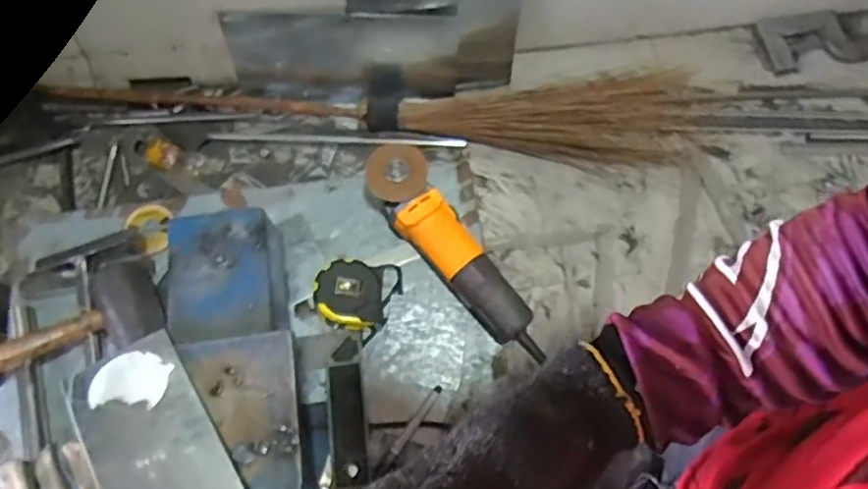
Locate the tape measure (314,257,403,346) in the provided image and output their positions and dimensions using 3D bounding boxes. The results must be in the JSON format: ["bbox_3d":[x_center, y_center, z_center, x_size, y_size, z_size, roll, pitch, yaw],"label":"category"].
[{"bbox_3d":[-0.093,0.056,0.799,0.089,0.051,0.102,25,71,9],"label":"tape measure"}]

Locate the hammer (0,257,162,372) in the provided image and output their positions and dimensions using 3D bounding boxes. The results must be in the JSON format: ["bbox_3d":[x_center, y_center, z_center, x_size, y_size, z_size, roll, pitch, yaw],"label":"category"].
[{"bbox_3d":[-0.468,0.115,0.726,0.308,0.061,0.127,-28,71,-26],"label":"hammer"}]

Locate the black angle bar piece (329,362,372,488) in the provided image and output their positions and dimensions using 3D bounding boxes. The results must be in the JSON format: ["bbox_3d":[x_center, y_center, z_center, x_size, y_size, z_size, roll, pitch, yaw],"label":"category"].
[{"bbox_3d":[-0.099,0.210,0.757,0.042,0.025,0.136,-6,69,-3],"label":"black angle bar piece"}]

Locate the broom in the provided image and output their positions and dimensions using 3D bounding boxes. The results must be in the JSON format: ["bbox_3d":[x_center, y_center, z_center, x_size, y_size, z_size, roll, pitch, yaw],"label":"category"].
[{"bbox_3d":[-0.082,-0.290,1.469,1.494,0.112,0.260,-3,69,-2],"label":"broom"}]

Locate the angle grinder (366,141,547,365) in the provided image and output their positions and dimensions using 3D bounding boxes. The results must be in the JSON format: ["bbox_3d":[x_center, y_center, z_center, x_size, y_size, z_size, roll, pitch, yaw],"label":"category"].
[{"bbox_3d":[0.019,0.003,0.809,0.072,0.074,0.293,-38,87,-14],"label":"angle grinder"}]

